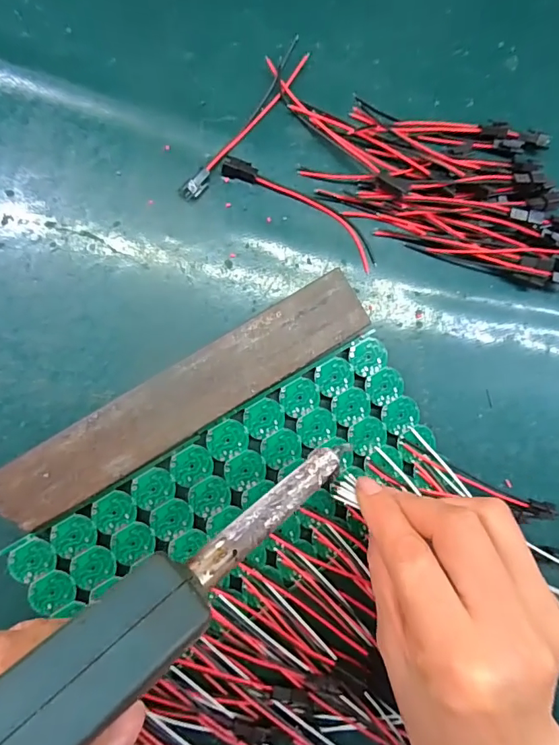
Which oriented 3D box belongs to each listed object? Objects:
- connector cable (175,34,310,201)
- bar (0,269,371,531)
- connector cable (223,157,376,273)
[{"bbox_3d":[-0.018,-0.133,0.250,0.011,0.010,0.103,37,84,-6],"label":"connector cable"},{"bbox_3d":[-0.045,0.012,0.241,0.198,0.016,0.035,-32,93,-8],"label":"bar"},{"bbox_3d":[0.013,-0.088,0.256,0.097,0.008,0.019,28,85,-6],"label":"connector cable"}]

